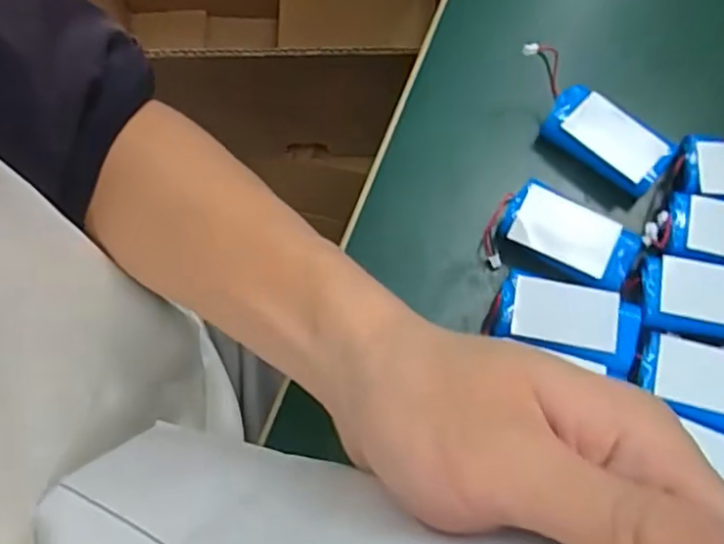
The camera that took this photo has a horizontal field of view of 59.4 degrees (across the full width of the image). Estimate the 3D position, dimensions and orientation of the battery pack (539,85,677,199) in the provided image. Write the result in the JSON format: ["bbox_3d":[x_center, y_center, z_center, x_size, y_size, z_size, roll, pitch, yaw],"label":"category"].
[{"bbox_3d":[0.134,-0.073,0.347,0.067,0.017,0.035,40,75,10],"label":"battery pack"}]

